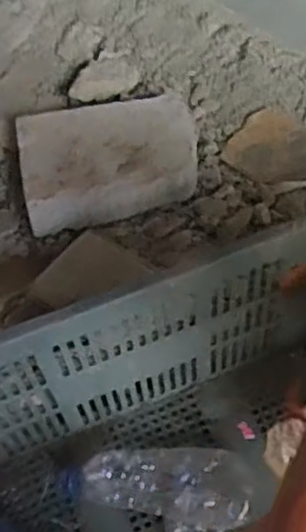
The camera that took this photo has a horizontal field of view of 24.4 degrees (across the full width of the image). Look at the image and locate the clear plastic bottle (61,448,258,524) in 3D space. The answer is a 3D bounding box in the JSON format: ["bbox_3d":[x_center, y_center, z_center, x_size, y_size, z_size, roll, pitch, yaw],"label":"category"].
[{"bbox_3d":[0.005,0.244,0.796,0.210,0.064,0.070,6,55,6],"label":"clear plastic bottle"}]

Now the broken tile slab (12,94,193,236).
[{"bbox_3d":[-0.064,-0.165,1.060,0.262,0.073,0.187,-10,55,-6],"label":"broken tile slab"}]

